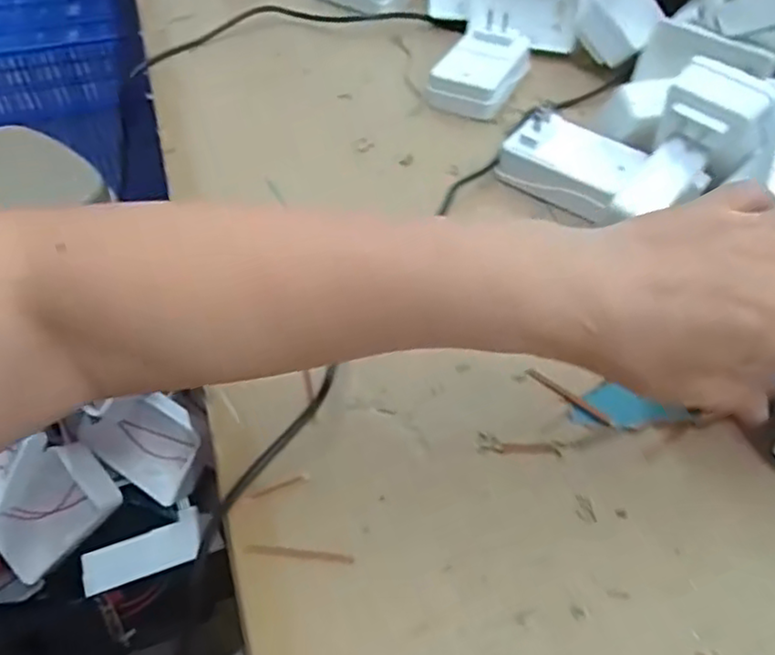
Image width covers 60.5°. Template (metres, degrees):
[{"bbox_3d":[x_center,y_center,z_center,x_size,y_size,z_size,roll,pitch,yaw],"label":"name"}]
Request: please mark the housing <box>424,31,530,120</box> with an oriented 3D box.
[{"bbox_3d":[0.071,-0.196,0.510,0.055,0.025,0.086,24,54,19],"label":"housing"}]

